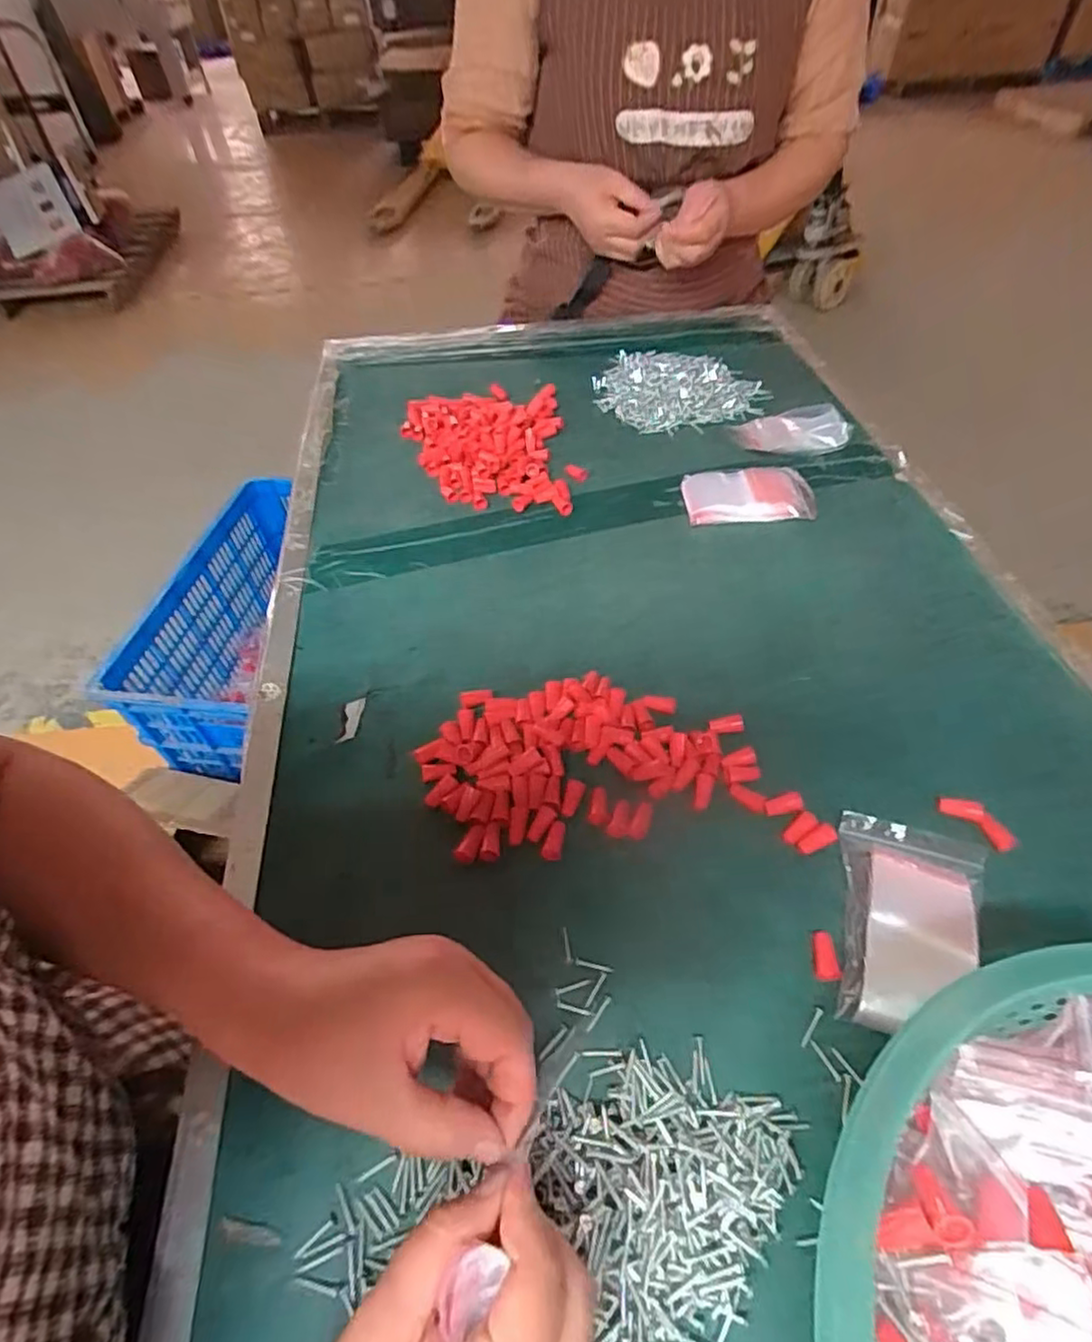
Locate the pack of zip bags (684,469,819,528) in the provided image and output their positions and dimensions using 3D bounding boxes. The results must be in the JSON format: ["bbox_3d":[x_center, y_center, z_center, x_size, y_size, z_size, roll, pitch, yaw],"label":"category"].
[{"bbox_3d":[0.187,-0.164,0.598,0.115,0.024,0.062,-1,49,1],"label":"pack of zip bags"}]

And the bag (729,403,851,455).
[{"bbox_3d":[0.255,-0.248,0.667,0.114,0.016,0.058,-13,50,-9],"label":"bag"}]

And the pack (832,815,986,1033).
[{"bbox_3d":[0.198,0.135,0.345,0.076,0.019,0.114,12,51,12],"label":"pack"}]

